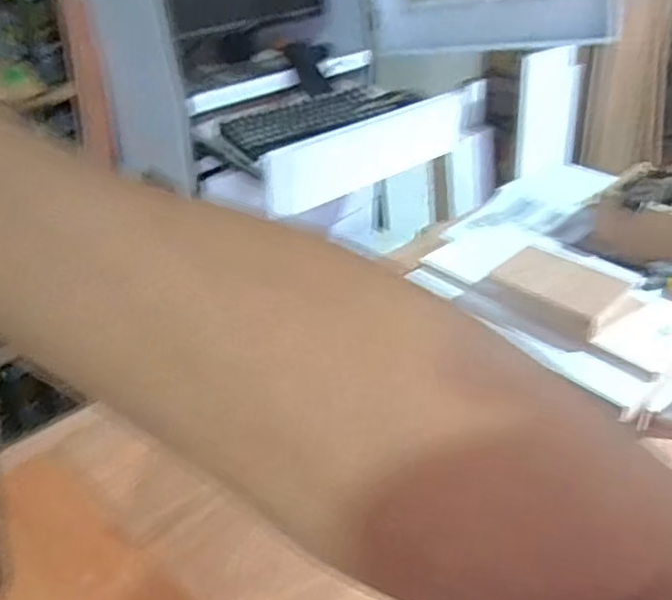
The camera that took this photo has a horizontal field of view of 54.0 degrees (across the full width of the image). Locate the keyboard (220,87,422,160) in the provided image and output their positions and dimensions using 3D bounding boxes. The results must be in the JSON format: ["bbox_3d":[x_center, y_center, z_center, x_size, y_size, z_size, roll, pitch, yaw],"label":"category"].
[{"bbox_3d":[-0.033,-0.392,1.374,0.440,0.033,0.160,-28,42,-33],"label":"keyboard"}]

